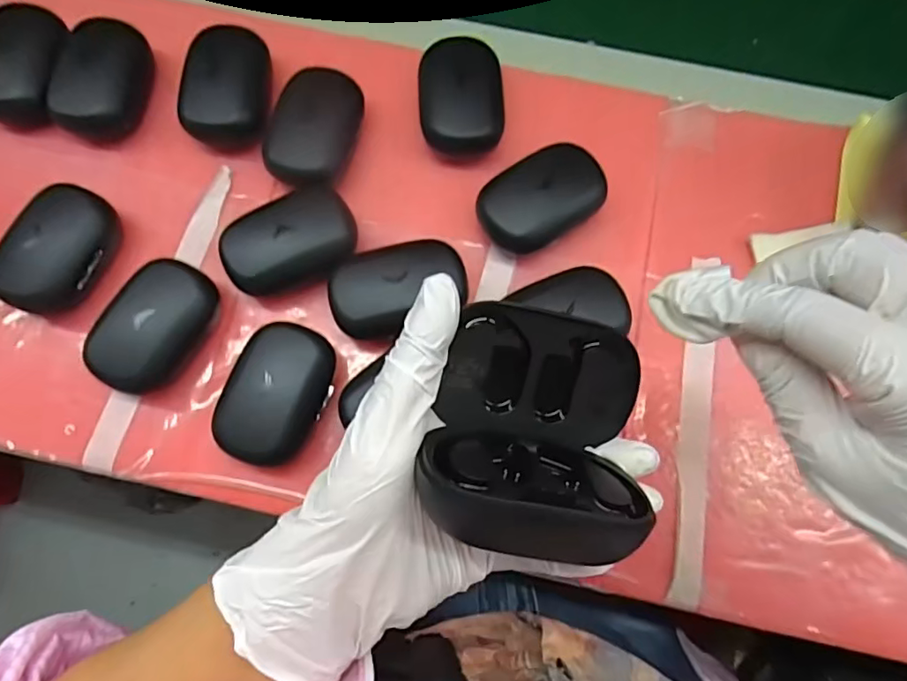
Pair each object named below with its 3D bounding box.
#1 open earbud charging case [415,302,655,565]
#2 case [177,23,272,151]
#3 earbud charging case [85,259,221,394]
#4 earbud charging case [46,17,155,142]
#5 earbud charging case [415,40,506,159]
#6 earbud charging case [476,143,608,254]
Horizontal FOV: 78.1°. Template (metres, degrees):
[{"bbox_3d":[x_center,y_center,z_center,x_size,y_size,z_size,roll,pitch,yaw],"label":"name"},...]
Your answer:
[{"bbox_3d":[0.034,0.031,0.215,0.078,0.049,0.090,12,78,3],"label":"open earbud charging case"},{"bbox_3d":[-0.158,-0.178,0.394,0.054,0.030,0.081,2,75,0],"label":"case"},{"bbox_3d":[-0.187,-0.009,0.352,0.054,0.038,0.086,31,77,7],"label":"earbud charging case"},{"bbox_3d":[-0.245,-0.184,0.395,0.046,0.033,0.082,15,78,3],"label":"earbud charging case"},{"bbox_3d":[0.005,-0.167,0.387,0.057,0.037,0.079,-3,75,-2],"label":"earbud charging case"},{"bbox_3d":[0.057,-0.092,0.372,0.084,0.034,0.054,-33,78,-9],"label":"earbud charging case"}]

